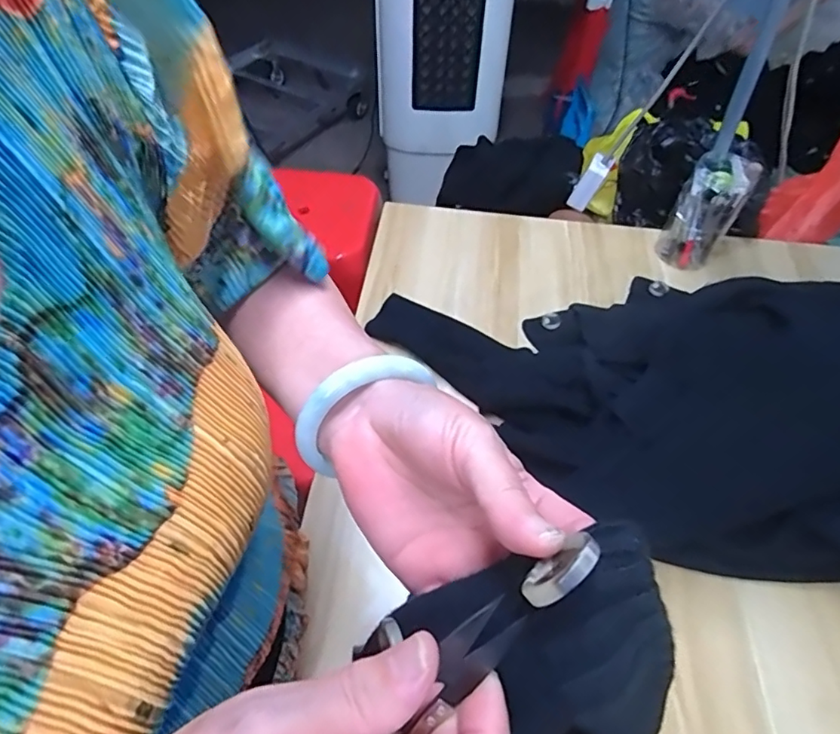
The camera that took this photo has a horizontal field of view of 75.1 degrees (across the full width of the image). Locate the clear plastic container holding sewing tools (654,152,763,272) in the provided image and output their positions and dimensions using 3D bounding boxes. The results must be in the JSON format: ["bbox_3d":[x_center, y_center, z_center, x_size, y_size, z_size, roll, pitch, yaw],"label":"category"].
[{"bbox_3d":[0.426,-0.231,0.821,0.086,0.152,0.084,25,56,18],"label":"clear plastic container holding sewing tools"}]

